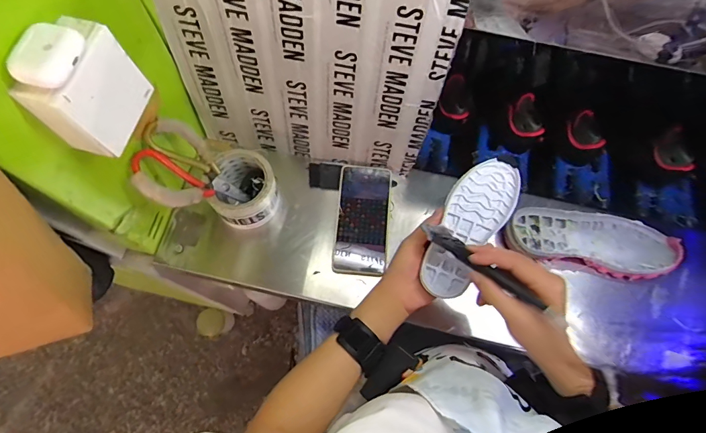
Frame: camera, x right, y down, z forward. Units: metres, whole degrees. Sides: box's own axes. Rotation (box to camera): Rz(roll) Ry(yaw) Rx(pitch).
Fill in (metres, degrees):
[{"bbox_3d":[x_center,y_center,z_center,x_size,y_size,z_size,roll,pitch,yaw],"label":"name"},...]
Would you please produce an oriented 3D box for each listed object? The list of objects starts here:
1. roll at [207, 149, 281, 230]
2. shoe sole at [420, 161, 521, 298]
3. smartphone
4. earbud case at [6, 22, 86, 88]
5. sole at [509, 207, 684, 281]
[{"bbox_3d":[-0.153,-0.035,0.586,0.082,0.077,0.097,6,69,0],"label":"roll"},{"bbox_3d":[0.137,0.013,0.478,0.070,0.016,0.171,28,87,8],"label":"shoe sole"},{"bbox_3d":[0.015,0.004,0.608,0.082,0.015,0.167,5,73,0],"label":"smartphone"},{"bbox_3d":[-0.237,-0.126,0.310,0.036,0.018,0.051,13,69,3],"label":"earbud case"},{"bbox_3d":[0.350,0.034,0.592,0.245,0.033,0.088,12,69,2],"label":"sole"}]

